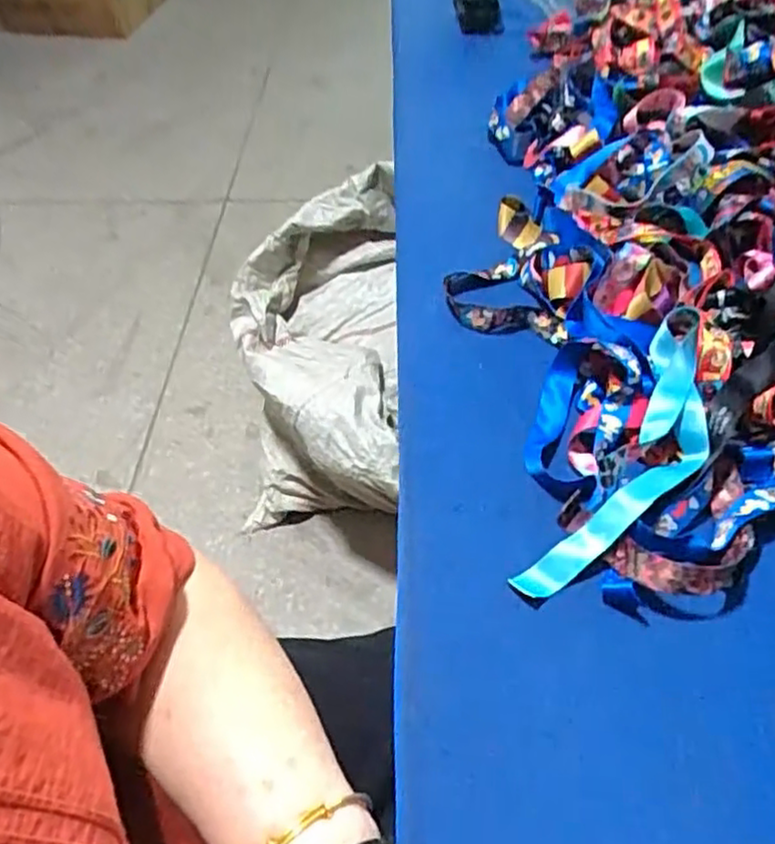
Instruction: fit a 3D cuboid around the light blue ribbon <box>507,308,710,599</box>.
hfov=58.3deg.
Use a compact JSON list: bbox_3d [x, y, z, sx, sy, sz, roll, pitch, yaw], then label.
[{"bbox_3d":[0.159,0.020,0.428,0.059,0.041,0.218,27,58,22],"label":"light blue ribbon"}]

